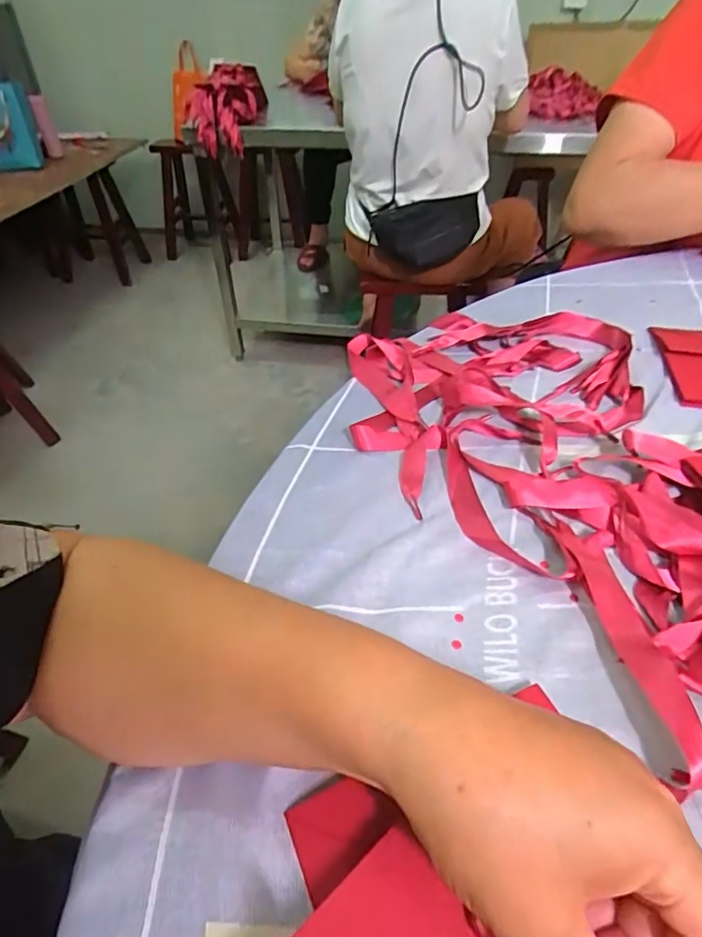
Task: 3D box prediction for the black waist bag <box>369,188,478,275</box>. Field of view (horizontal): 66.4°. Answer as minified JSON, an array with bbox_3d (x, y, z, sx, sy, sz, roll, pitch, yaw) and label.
[{"bbox_3d":[0.174,-0.549,1.278,0.248,0.157,0.087,0,43,2],"label":"black waist bag"}]

